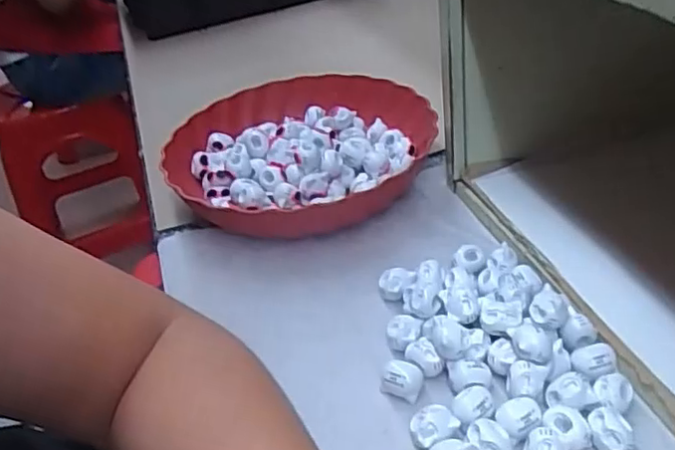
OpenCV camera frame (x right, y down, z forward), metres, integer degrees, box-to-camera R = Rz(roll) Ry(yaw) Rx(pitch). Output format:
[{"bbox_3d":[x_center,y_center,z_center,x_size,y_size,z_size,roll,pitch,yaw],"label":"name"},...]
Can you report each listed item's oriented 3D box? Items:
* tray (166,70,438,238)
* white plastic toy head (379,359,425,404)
[{"bbox_3d":[-0.039,-0.067,0.595,0.237,0.054,0.229,2,34,11],"label":"tray"},{"bbox_3d":[0.040,0.095,0.398,0.024,0.018,0.020,17,39,30],"label":"white plastic toy head"}]

